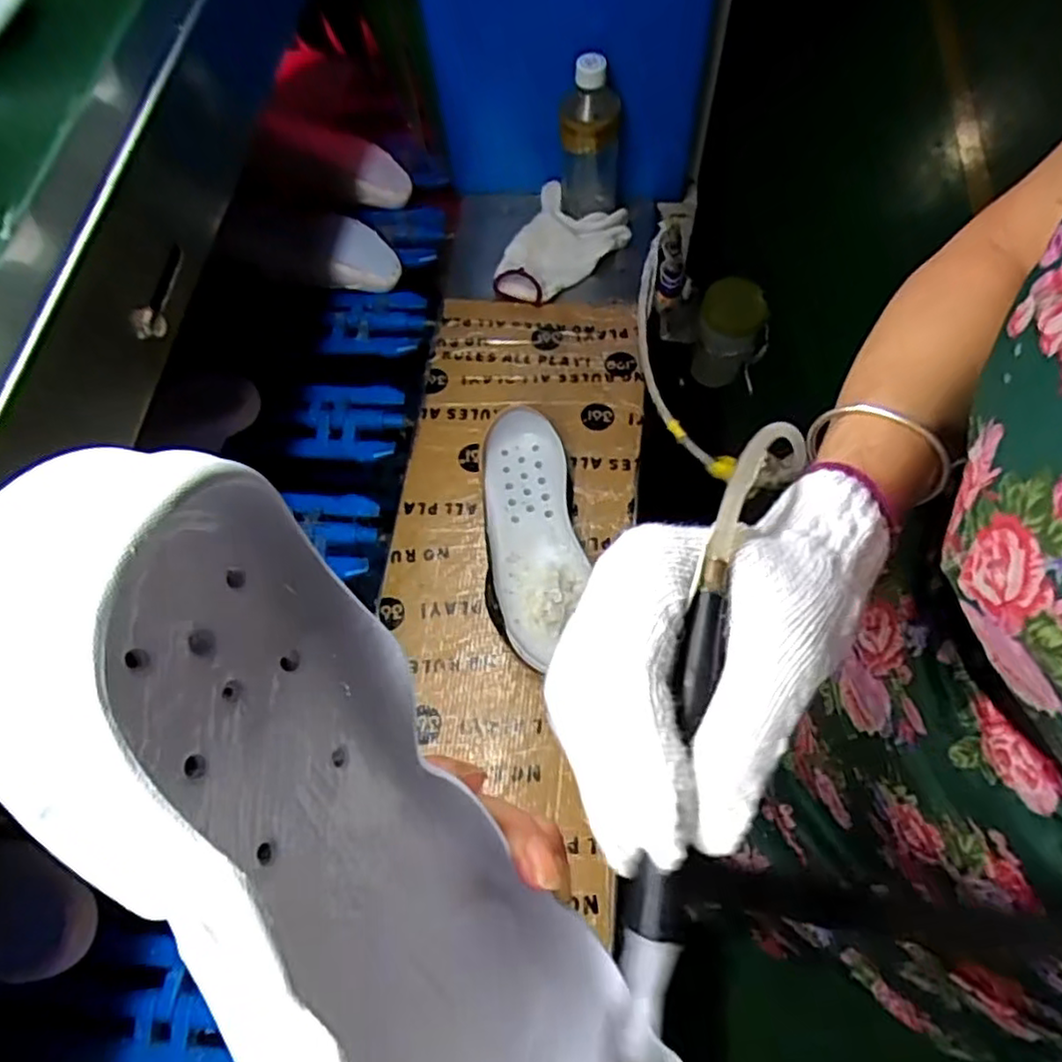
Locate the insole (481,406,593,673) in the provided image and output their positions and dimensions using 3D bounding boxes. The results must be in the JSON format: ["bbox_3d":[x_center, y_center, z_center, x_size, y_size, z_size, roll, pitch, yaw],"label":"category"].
[{"bbox_3d":[0.001,-0.001,0.641,0.082,0.044,0.238,-9,67,-2],"label":"insole"}]

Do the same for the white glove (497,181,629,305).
[{"bbox_3d":[0.034,-0.300,0.749,0.097,0.049,0.133,28,70,13],"label":"white glove"}]

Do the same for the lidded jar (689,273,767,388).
[{"bbox_3d":[0.235,-0.229,0.839,0.073,0.135,0.068,-1,67,2],"label":"lidded jar"}]

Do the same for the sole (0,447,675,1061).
[{"bbox_3d":[-0.035,0.083,0.168,0.041,0.230,0.081,-16,27,32],"label":"sole"}]

